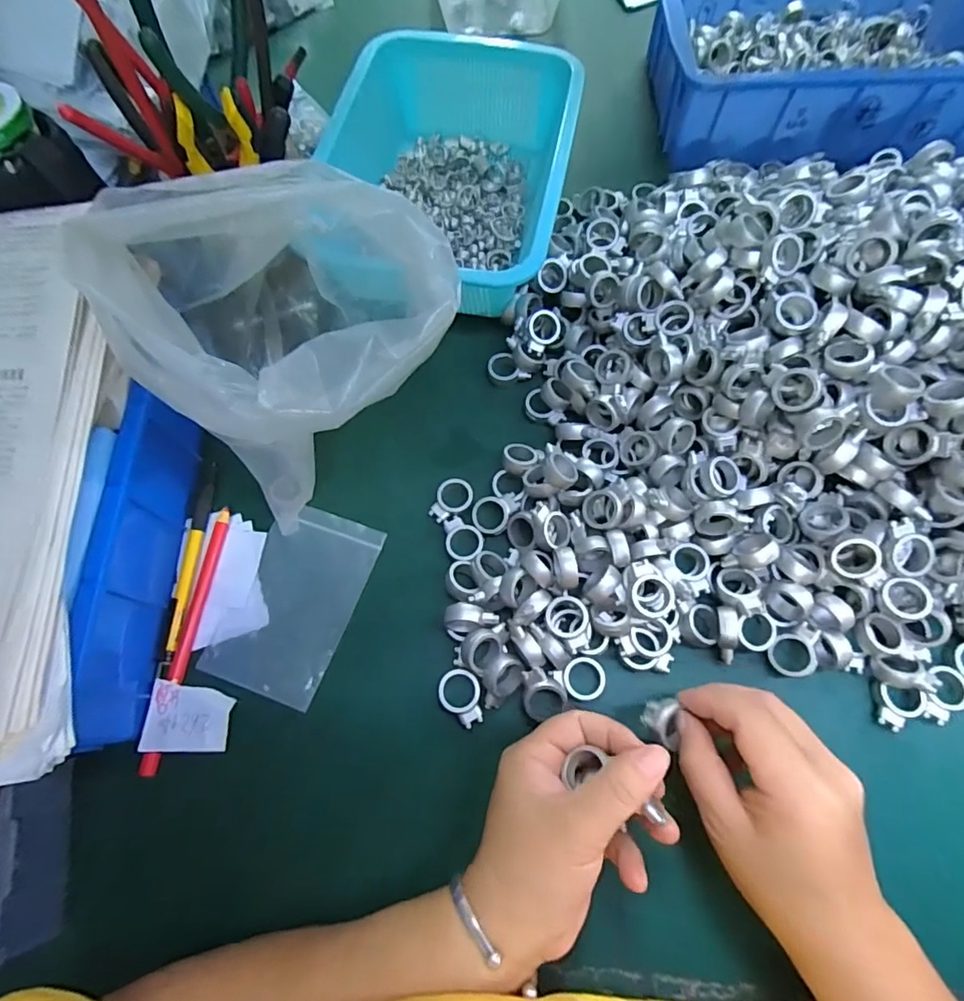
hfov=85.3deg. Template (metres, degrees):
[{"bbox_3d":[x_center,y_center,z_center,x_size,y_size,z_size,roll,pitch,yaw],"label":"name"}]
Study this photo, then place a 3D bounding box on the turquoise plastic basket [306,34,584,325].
[{"bbox_3d":[-0.027,-0.276,0.441,0.192,0.064,0.255,11,69,5],"label":"turquoise plastic basket"}]

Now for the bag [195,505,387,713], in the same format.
[{"bbox_3d":[-0.124,0.066,0.354,0.076,0.006,0.124,19,70,8],"label":"bag"}]

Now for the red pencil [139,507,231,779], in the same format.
[{"bbox_3d":[-0.192,0.087,0.343,0.011,0.009,0.168,5,69,3],"label":"red pencil"}]

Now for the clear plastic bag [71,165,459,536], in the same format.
[{"bbox_3d":[-0.115,-0.093,0.318,0.170,0.180,0.139,21,71,9],"label":"clear plastic bag"}]

